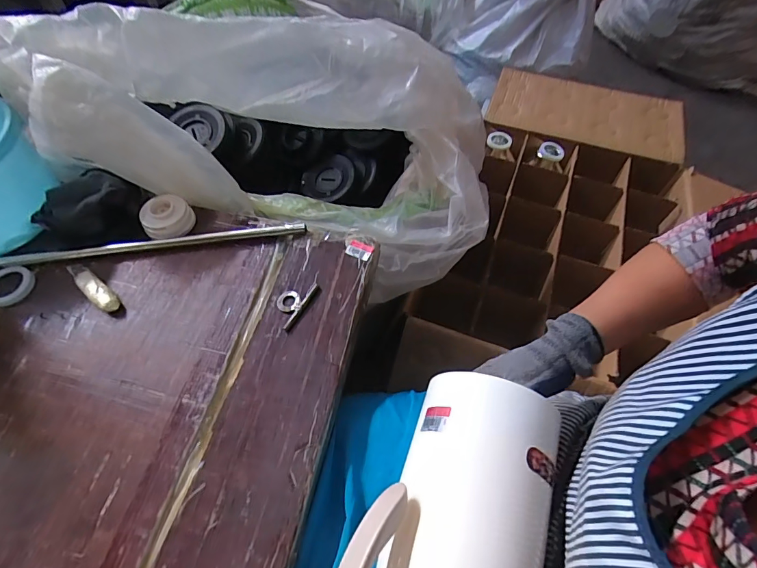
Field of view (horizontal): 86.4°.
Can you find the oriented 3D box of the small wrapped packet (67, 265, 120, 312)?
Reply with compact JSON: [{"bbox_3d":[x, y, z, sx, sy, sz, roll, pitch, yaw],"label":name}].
[{"bbox_3d":[-0.371,0.003,0.522,0.108,0.015,0.023,34,63,20],"label":"small wrapped packet"}]

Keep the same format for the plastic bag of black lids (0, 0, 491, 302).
[{"bbox_3d":[-0.161,-0.286,0.710,0.634,0.371,0.490,7,59,5],"label":"plastic bag of black lids"}]

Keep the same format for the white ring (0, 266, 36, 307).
[{"bbox_3d":[-0.482,0.001,0.524,0.059,0.010,0.057,0,57,0],"label":"white ring"}]

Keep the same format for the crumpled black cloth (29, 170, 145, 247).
[{"bbox_3d":[-0.400,-0.100,0.556,0.124,0.066,0.089,2,57,1],"label":"crumpled black cloth"}]

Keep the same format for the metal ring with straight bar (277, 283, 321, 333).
[{"bbox_3d":[-0.109,0.021,0.508,0.041,0.012,0.066,29,62,17],"label":"metal ring with straight bar"}]

